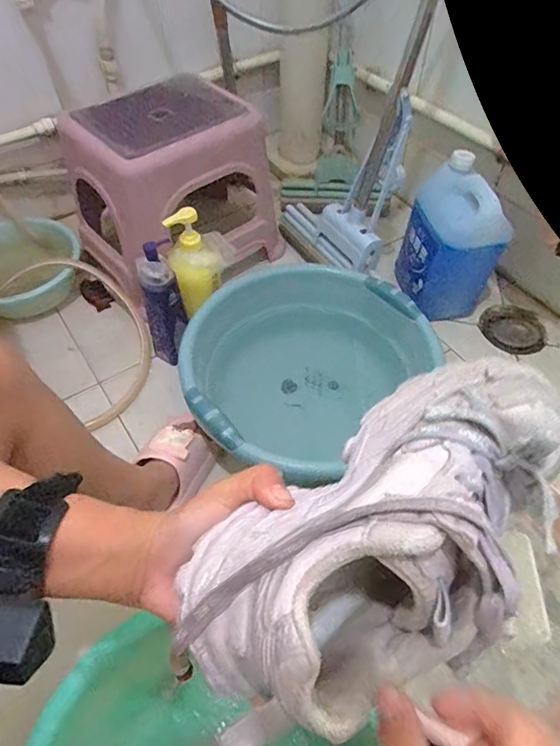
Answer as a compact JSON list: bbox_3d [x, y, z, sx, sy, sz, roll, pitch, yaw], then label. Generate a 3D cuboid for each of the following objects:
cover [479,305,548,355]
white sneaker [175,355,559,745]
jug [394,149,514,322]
[{"bbox_3d":[0.439,-0.080,0.908,0.106,0.014,0.113,-20,55,-13],"label":"cover"},{"bbox_3d":[0.052,0.076,0.236,0.208,0.095,0.107,-31,58,-20],"label":"white sneaker"},{"bbox_3d":[0.287,-0.215,0.826,0.121,0.235,0.129,-18,55,-12],"label":"jug"}]

